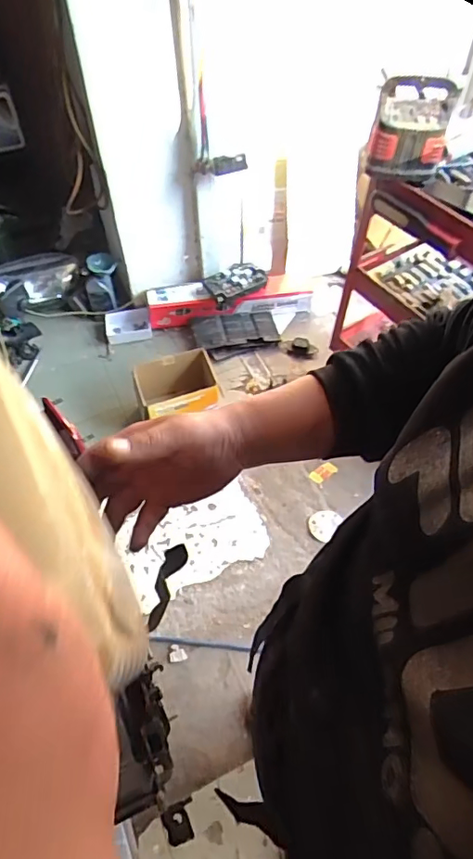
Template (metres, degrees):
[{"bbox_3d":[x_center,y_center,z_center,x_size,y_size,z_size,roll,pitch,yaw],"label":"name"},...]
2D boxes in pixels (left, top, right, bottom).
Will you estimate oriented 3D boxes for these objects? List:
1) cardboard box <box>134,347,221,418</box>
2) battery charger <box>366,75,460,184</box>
[{"bbox_3d":[-0.203,-0.143,1.913,0.288,0.196,0.220,-17,56,-11],"label":"cardboard box"},{"bbox_3d":[0.466,-0.803,1.404,0.189,0.212,0.162,27,59,19],"label":"battery charger"}]

